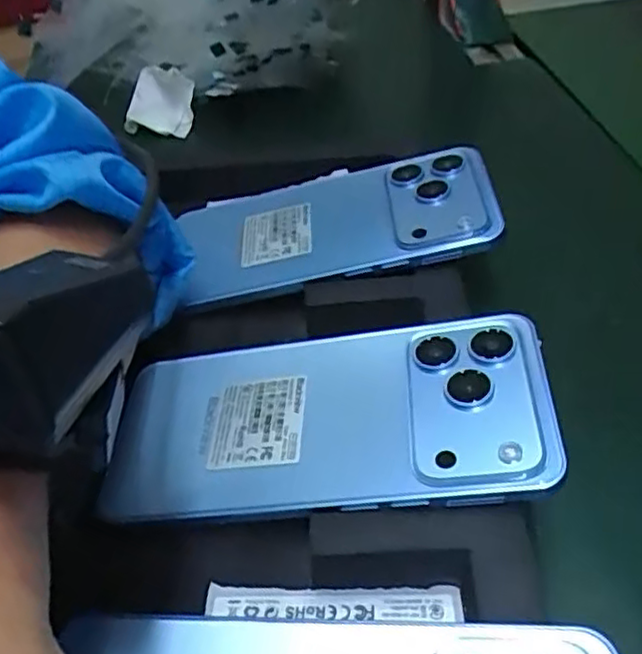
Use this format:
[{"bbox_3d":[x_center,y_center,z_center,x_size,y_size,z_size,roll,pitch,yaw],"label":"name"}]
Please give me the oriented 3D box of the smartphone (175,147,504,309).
[{"bbox_3d":[0.004,-0.051,0.325,0.153,0.010,0.078,-13,45,11],"label":"smartphone"}]

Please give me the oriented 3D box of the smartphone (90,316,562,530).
[{"bbox_3d":[0.000,0.032,0.244,0.159,0.008,0.075,-8,45,14],"label":"smartphone"}]

